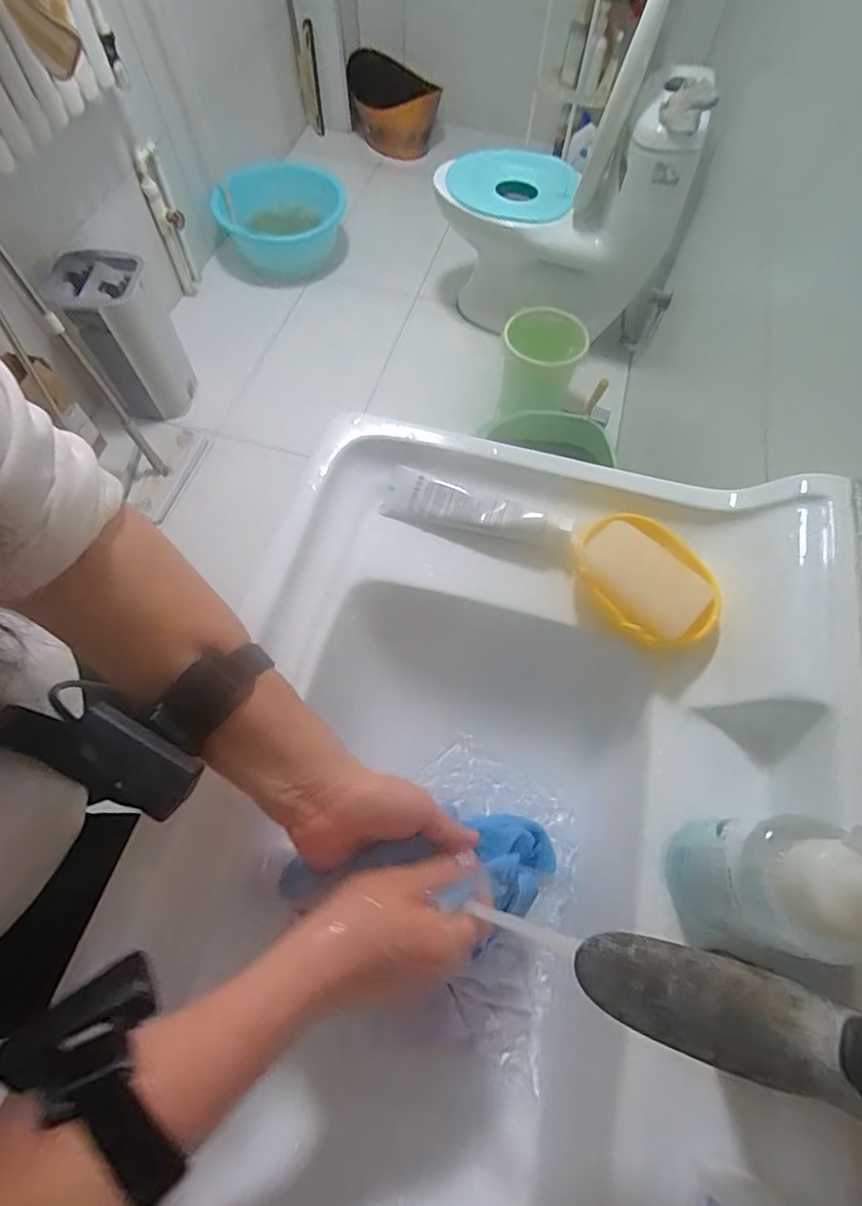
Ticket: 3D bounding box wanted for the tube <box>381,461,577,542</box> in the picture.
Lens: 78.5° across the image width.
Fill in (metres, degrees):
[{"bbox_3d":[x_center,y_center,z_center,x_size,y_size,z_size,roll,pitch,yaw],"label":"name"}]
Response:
[{"bbox_3d":[0.041,-0.090,0.502,0.176,0.033,0.047,18,66,7],"label":"tube"}]

